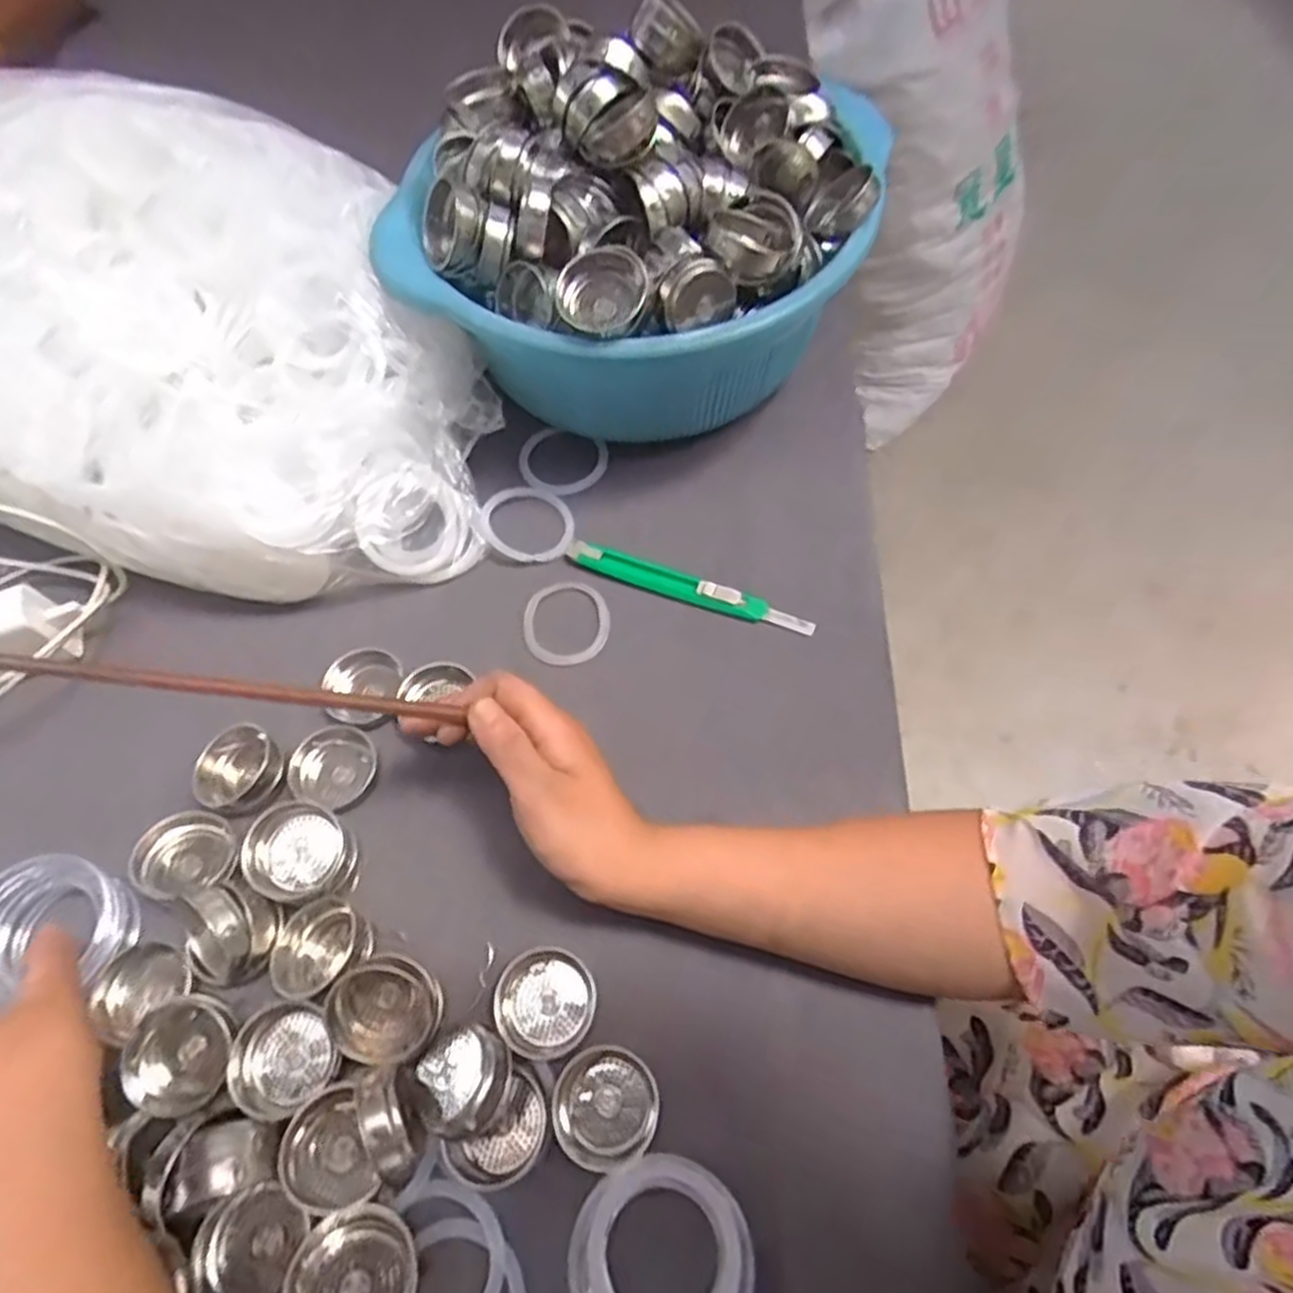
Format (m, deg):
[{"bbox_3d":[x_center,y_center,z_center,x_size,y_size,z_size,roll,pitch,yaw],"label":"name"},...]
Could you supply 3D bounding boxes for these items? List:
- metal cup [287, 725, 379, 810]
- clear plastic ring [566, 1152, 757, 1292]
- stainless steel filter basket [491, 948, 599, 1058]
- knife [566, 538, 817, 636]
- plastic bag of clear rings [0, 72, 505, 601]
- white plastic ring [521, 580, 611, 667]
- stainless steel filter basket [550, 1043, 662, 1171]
[{"bbox_3d":[-0.166,0.063,0.400,0.039,0.014,0.041,-1,64,2],"label":"metal cup"},{"bbox_3d":[0.006,0.243,0.299,0.069,0.028,0.066,-1,64,2],"label":"clear plastic ring"},{"bbox_3d":[-0.046,0.165,0.348,0.043,0.015,0.044,-1,64,2],"label":"stainless steel filter basket"},{"bbox_3d":[0.024,-0.036,0.446,0.152,0.007,0.017,20,67,11],"label":"knife"},{"bbox_3d":[-0.339,-0.182,0.446,0.481,0.161,0.248,6,65,5],"label":"plastic bag of clear rings"},{"bbox_3d":[-0.046,-0.014,0.442,0.052,0.005,0.053,-1,64,2],"label":"white plastic ring"},{"bbox_3d":[-0.018,0.198,0.325,0.044,0.021,0.045,-1,64,2],"label":"stainless steel filter basket"}]

